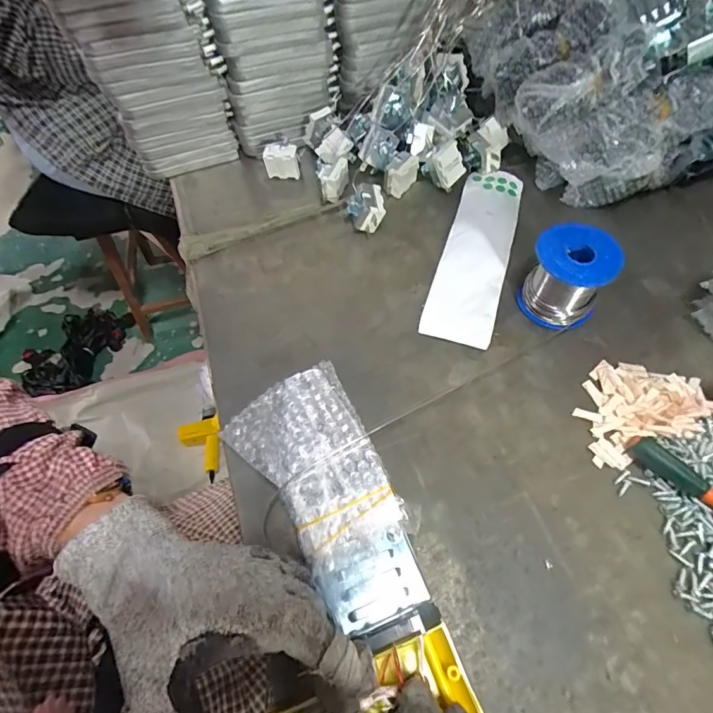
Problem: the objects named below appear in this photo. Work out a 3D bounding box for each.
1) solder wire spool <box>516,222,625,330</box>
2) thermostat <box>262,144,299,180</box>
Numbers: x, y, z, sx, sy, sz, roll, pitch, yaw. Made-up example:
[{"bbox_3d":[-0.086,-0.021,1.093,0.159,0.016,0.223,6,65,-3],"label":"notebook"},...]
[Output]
[{"bbox_3d":[0.176,-0.068,0.346,0.061,0.063,0.057,-2,60,3],"label":"solder wire spool"},{"bbox_3d":[-0.084,-0.218,0.469,0.037,0.036,0.022,5,61,7],"label":"thermostat"}]

